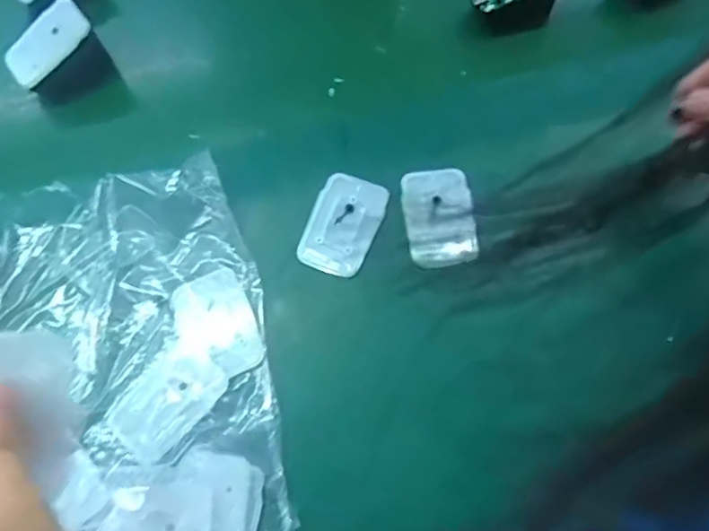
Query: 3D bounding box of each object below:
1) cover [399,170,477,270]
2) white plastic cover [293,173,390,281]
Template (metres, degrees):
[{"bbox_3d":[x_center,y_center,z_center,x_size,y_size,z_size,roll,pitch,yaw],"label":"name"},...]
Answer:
[{"bbox_3d":[0.057,-0.033,0.372,0.044,0.009,0.069,-7,66,3],"label":"cover"},{"bbox_3d":[-0.008,-0.028,0.376,0.046,0.006,0.069,20,70,14],"label":"white plastic cover"}]

